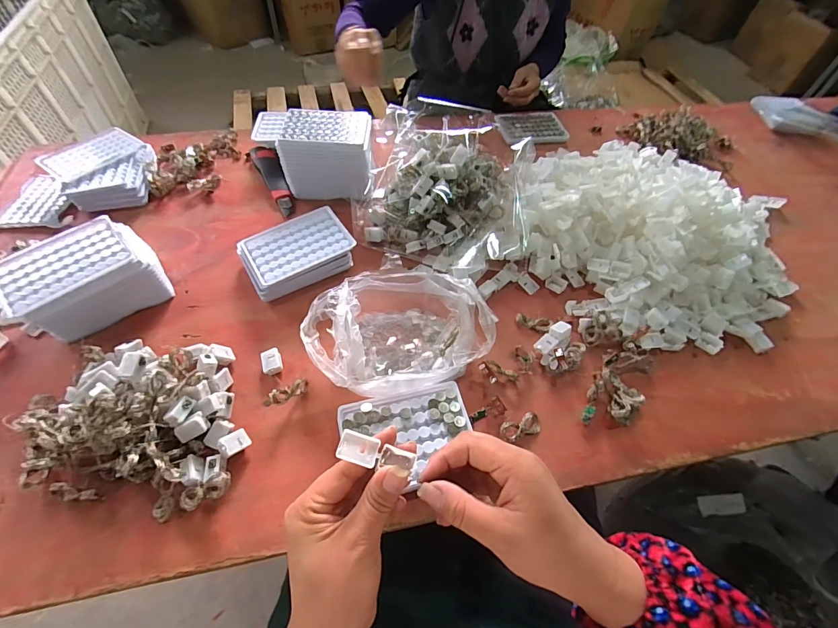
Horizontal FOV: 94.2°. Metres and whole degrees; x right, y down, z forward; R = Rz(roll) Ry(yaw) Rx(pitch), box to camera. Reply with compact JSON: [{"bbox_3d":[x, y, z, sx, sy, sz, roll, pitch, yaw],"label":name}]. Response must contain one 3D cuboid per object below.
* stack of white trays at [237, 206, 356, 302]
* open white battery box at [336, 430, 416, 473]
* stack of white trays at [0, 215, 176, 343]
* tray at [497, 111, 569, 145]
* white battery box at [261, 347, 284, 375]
[{"bbox_3d":[-0.165,-0.084,0.531,0.138,0.041,0.090,-27,60,-20],"label":"stack of white trays"},{"bbox_3d":[-0.029,0.097,0.273,0.055,0.008,0.020,17,53,-14],"label":"open white battery box"},{"bbox_3d":[-0.399,-0.042,0.472,0.143,0.072,0.105,-36,63,-24],"label":"stack of white trays"},{"bbox_3d":[0.223,-0.368,0.772,0.133,0.021,0.082,-6,55,-6],"label":"tray"},{"bbox_3d":[-0.169,0.056,0.449,0.021,0.013,0.029,-16,57,-13],"label":"white battery box"}]

